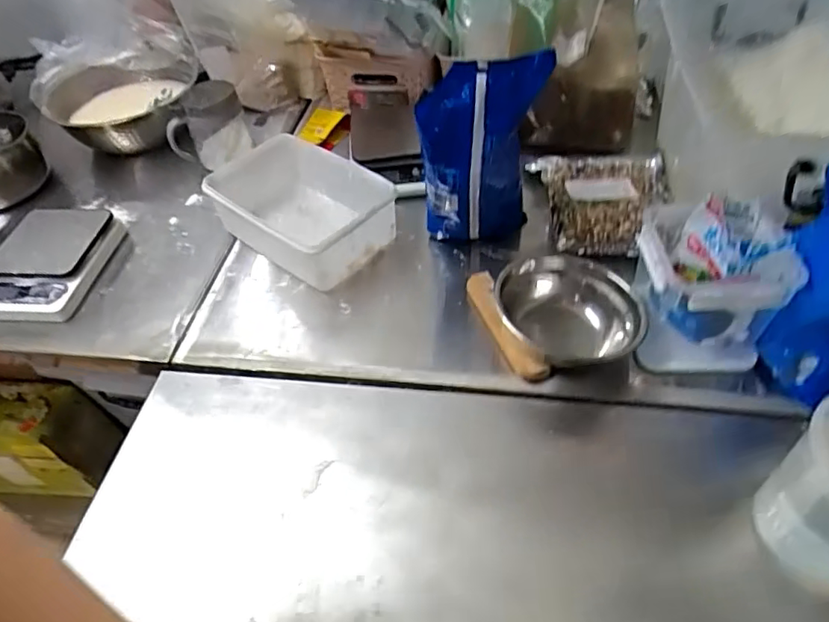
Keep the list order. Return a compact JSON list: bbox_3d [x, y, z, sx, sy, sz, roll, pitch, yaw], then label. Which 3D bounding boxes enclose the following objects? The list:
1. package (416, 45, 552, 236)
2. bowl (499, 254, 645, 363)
[{"bbox_3d":[0.073,-0.164,0.629,0.132,0.233,0.055,-12,48,-4],"label":"package"},{"bbox_3d":[0.164,0.000,0.582,0.142,0.066,0.132,-3,48,3],"label":"bowl"}]

